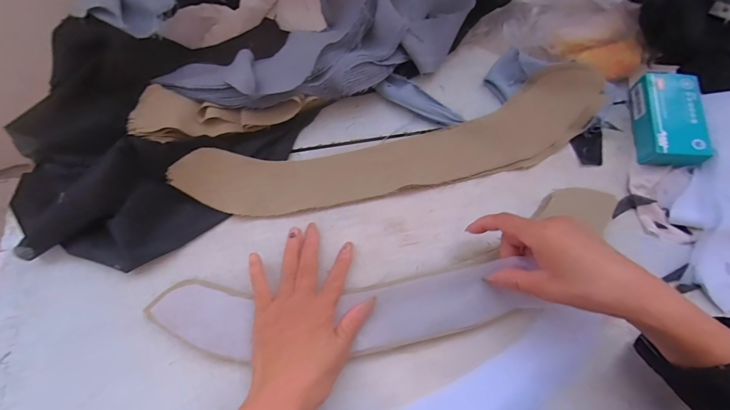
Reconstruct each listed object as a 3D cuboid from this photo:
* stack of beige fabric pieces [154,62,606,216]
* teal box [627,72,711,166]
[{"bbox_3d":[0.045,-0.061,0.370,0.466,0.024,0.095,-15,82,-5],"label":"stack of beige fabric pieces"},{"bbox_3d":[0.342,-0.096,0.372,0.054,0.035,0.103,7,72,2],"label":"teal box"}]

